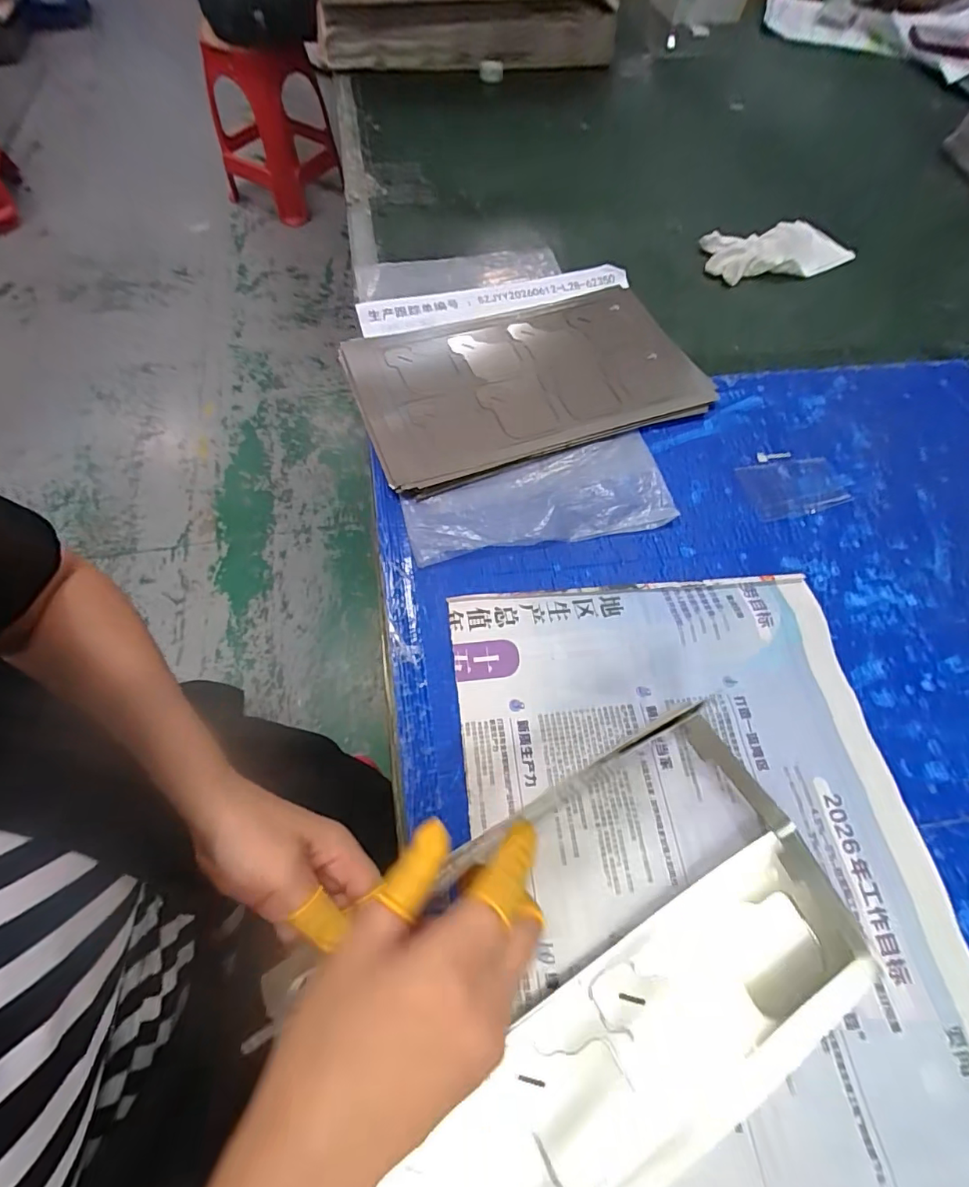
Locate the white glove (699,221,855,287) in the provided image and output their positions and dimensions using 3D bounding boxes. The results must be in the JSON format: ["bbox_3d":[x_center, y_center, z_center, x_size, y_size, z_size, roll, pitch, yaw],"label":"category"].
[{"bbox_3d":[0.342,-0.400,0.588,0.188,0.027,0.086,-16,66,-11],"label":"white glove"}]

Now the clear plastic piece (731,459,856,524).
[{"bbox_3d":[0.268,-0.092,0.434,0.084,0.004,0.055,-11,65,-9],"label":"clear plastic piece"}]

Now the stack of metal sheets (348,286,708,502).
[{"bbox_3d":[0.037,-0.216,0.472,0.315,0.014,0.209,-19,66,-12],"label":"stack of metal sheets"}]

